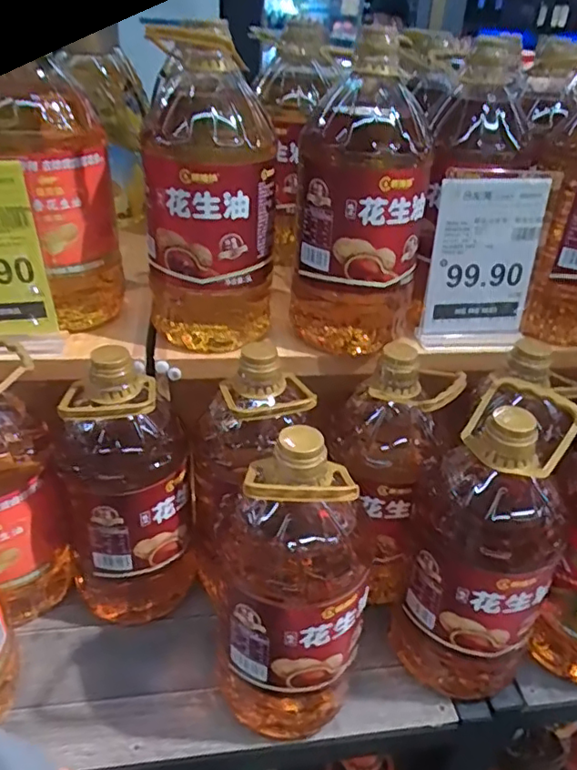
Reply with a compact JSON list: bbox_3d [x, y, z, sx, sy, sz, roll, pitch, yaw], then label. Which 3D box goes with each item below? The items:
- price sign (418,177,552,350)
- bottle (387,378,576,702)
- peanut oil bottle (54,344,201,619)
[{"bbox_3d":[0.256,-0.155,0.769,0.145,0.219,0.017,-1,25,-7],"label":"price sign"},{"bbox_3d":[0.205,0.179,0.638,0.150,0.339,0.138,15,33,22],"label":"bottle"},{"bbox_3d":[-0.194,0.120,0.695,0.145,0.332,0.139,-7,31,-14],"label":"peanut oil bottle"}]

